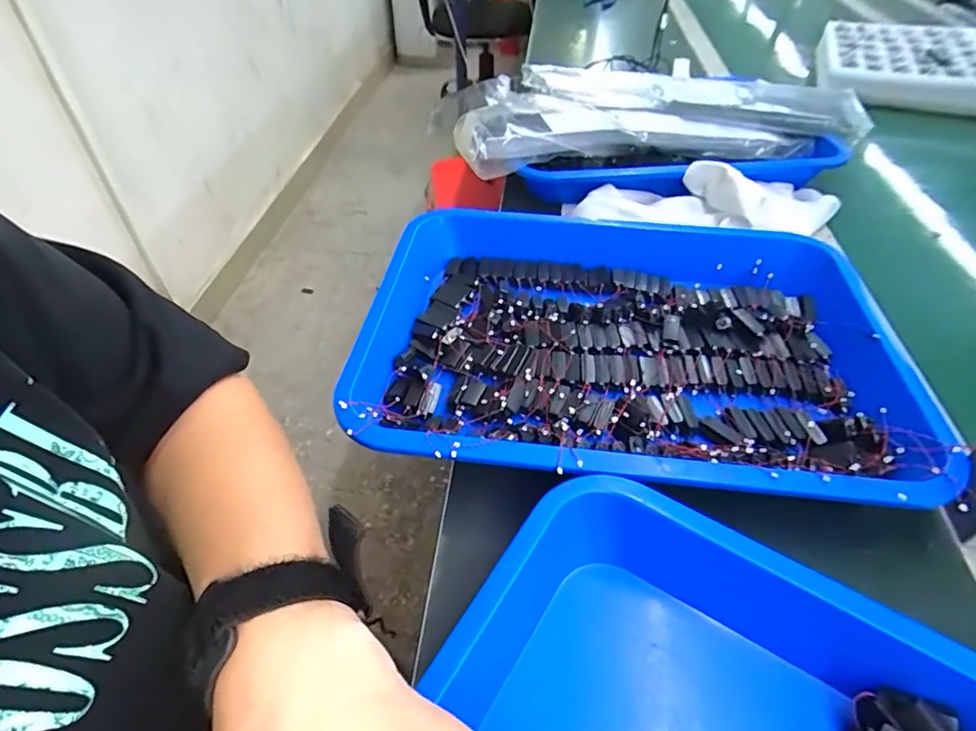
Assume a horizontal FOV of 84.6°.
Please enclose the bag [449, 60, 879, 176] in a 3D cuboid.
[{"bbox_3d":[0.202,-0.291,0.613,0.476,0.052,0.186,-5,46,-4],"label":"bag"}]

